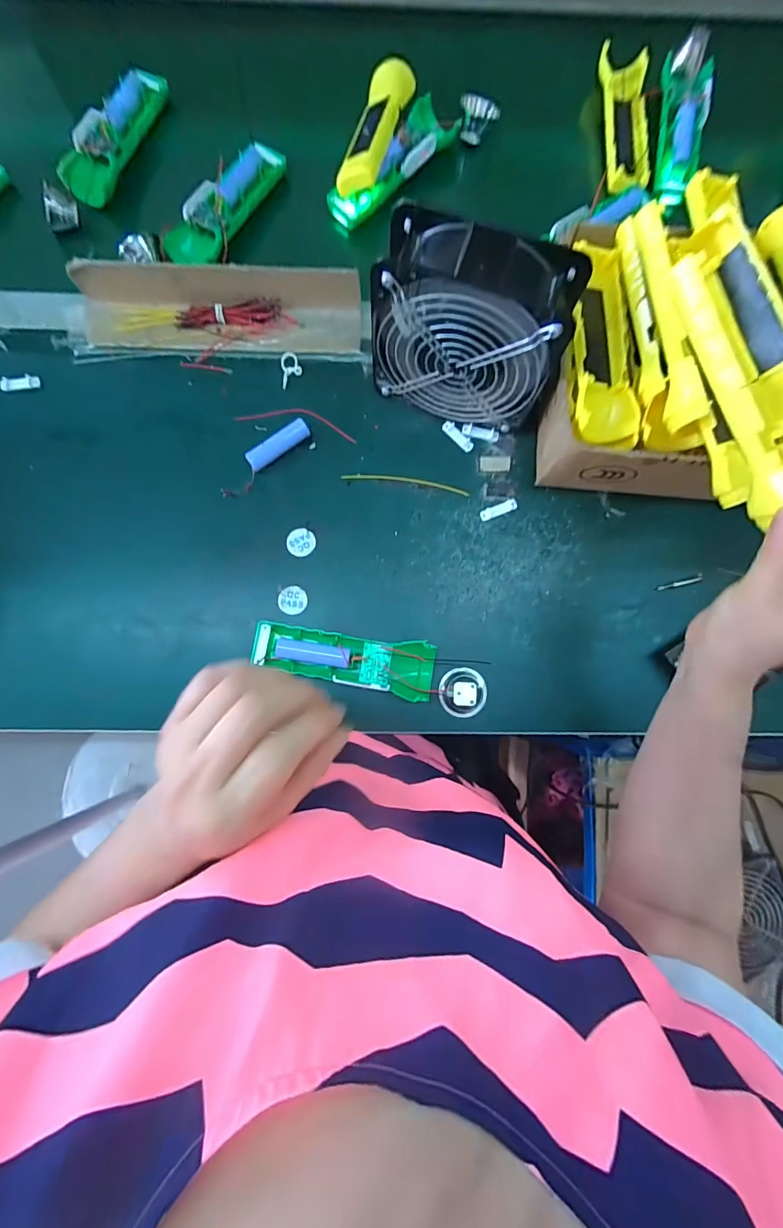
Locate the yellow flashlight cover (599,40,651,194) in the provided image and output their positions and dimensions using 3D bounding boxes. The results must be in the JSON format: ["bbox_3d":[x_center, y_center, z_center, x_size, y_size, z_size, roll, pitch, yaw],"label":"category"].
[{"bbox_3d":[0.260,-0.547,0.477,0.052,0.014,0.173,2,83,-1],"label":"yellow flashlight cover"}]

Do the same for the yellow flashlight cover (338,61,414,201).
[{"bbox_3d":[-0.018,-0.513,0.456,0.046,0.027,0.160,16,83,1],"label":"yellow flashlight cover"}]

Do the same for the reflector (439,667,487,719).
[{"bbox_3d":[0.067,0.071,0.390,0.044,0.025,0.044,4,83,-1],"label":"reflector"}]

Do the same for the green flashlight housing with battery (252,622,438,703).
[{"bbox_3d":[-0.043,0.043,0.391,0.162,0.033,0.050,7,83,-1],"label":"green flashlight housing with battery"}]

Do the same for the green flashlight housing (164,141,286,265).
[{"bbox_3d":[-0.171,-0.434,0.455,0.052,0.027,0.164,28,83,2],"label":"green flashlight housing"}]

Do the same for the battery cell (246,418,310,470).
[{"bbox_3d":[-0.110,-0.165,0.419,0.066,0.018,0.018,-37,85,-5],"label":"battery cell"}]

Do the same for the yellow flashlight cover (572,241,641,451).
[{"bbox_3d":[0.172,-0.227,0.357,0.051,0.027,0.173,-2,81,2],"label":"yellow flashlight cover"}]

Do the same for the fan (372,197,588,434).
[{"bbox_3d":[0.066,-0.233,0.365,0.152,0.148,0.064,19,83,1],"label":"fan"}]

